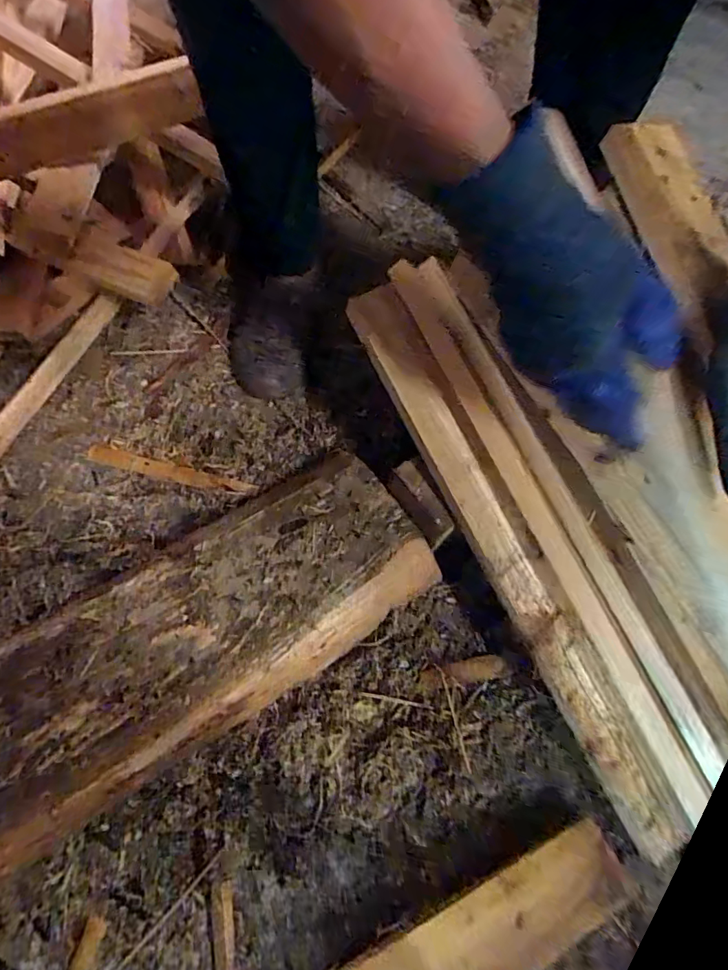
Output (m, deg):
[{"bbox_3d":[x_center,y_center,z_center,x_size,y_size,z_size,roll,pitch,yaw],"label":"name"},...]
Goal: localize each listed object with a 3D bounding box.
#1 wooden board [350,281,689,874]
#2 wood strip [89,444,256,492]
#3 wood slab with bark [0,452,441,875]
[{"bbox_3d":[0.113,0.050,0.400,0.045,0.036,0.473,-25,82,-12],"label":"wooden board"},{"bbox_3d":[-0.200,-0.015,0.496,0.182,0.005,0.018,14,66,7],"label":"wood strip"},{"bbox_3d":[-0.163,0.134,0.390,0.463,0.064,0.163,-29,69,-14],"label":"wood slab with bark"}]

